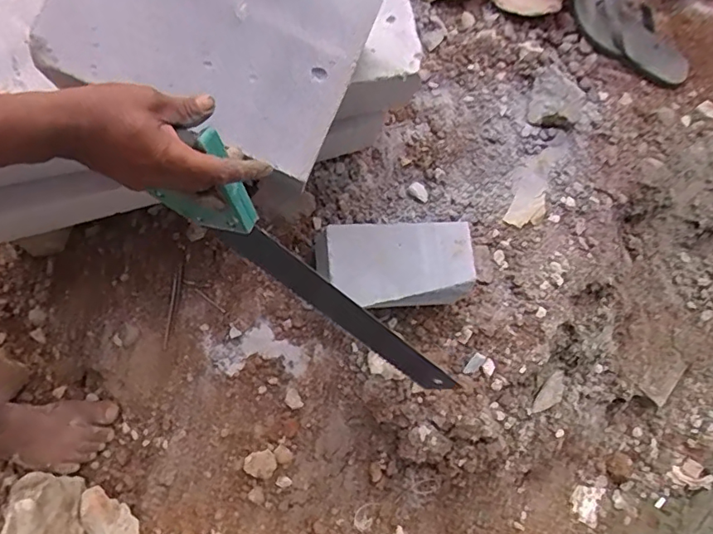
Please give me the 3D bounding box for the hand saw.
[{"bbox_3d":[-0.034,0.027,0.600,0.123,0.446,0.034,-4,53,44],"label":"hand saw"}]

